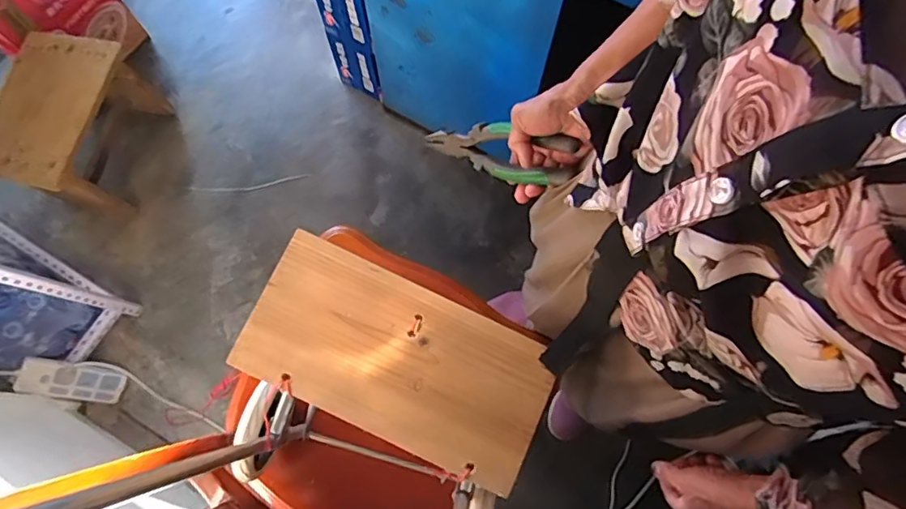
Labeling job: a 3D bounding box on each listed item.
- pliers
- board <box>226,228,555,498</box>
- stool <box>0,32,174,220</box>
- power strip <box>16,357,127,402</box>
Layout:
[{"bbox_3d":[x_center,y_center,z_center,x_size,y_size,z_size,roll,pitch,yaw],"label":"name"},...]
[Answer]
[{"bbox_3d":[0.045,-0.114,0.592,0.197,0.056,0.014,22,34,39],"label":"pliers"},{"bbox_3d":[-0.066,0.117,0.630,0.345,0.022,0.163,24,75,7],"label":"board"},{"bbox_3d":[-0.861,-0.284,1.275,0.205,0.275,0.358,14,74,4],"label":"stool"},{"bbox_3d":[-0.810,0.268,1.167,0.192,0.047,0.077,22,69,-36],"label":"power strip"}]

